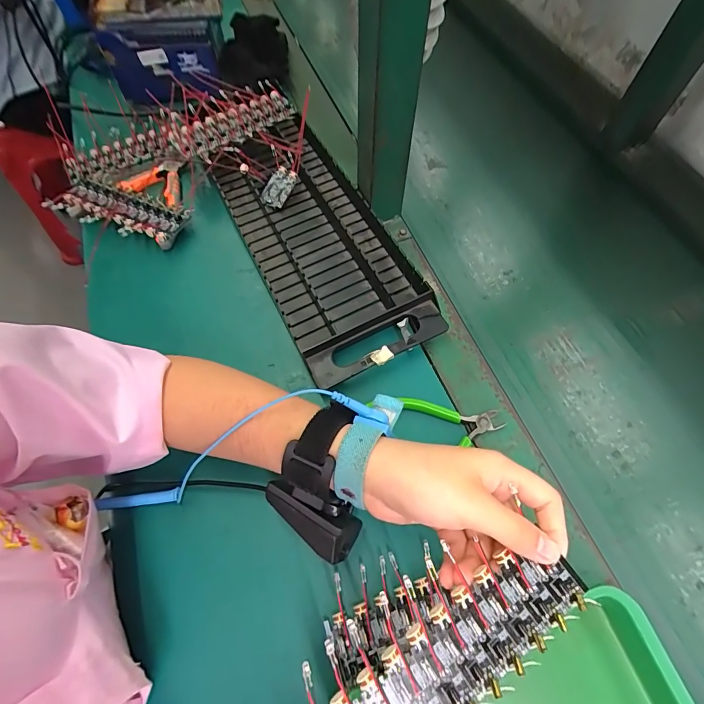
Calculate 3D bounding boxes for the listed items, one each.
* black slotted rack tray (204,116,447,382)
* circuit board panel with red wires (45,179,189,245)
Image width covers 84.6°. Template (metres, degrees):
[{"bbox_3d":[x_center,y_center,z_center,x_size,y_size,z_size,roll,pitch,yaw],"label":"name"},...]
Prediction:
[{"bbox_3d":[-0.041,-0.127,0.426,0.142,0.032,0.337,-25,66,-9],"label":"black slotted rack tray"},{"bbox_3d":[-0.272,-0.165,0.460,0.163,0.030,0.065,20,67,12],"label":"circuit board panel with red wires"}]

